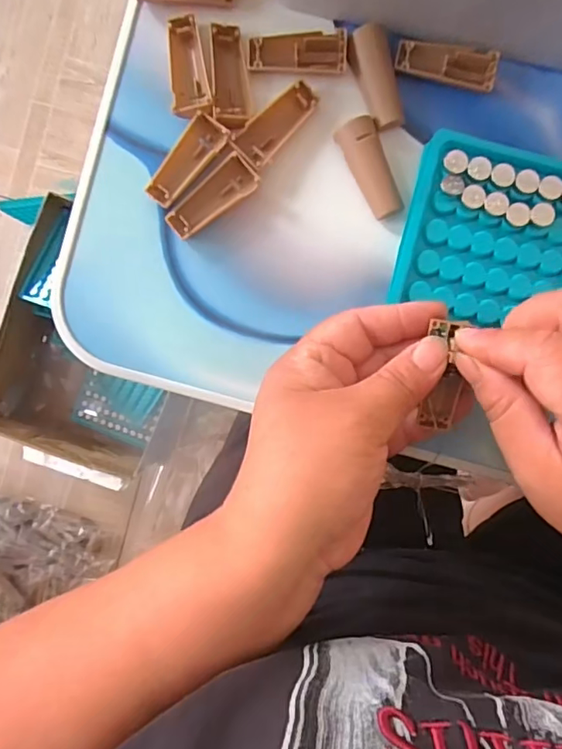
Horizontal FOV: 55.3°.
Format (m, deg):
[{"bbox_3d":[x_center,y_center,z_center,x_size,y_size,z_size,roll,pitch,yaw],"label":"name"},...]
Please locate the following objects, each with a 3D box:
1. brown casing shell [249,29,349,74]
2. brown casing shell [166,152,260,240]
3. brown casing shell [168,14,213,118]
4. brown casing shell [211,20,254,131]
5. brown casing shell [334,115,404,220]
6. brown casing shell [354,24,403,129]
[{"bbox_3d":[0.009,-0.165,0.273,0.049,0.007,0.017,-1,90,1],"label":"brown casing shell"},{"bbox_3d":[-0.035,-0.090,0.272,0.049,0.009,0.021,-41,90,1],"label":"brown casing shell"},{"bbox_3d":[-0.048,-0.157,0.273,0.019,0.007,0.049,-10,90,1],"label":"brown casing shell"},{"bbox_3d":[-0.026,-0.151,0.272,0.018,0.008,0.053,-5,90,1],"label":"brown casing shell"},{"bbox_3d":[0.046,-0.105,0.272,0.020,0.010,0.050,-22,90,1],"label":"brown casing shell"},{"bbox_3d":[0.051,-0.151,0.271,0.017,0.008,0.050,-16,90,1],"label":"brown casing shell"}]

